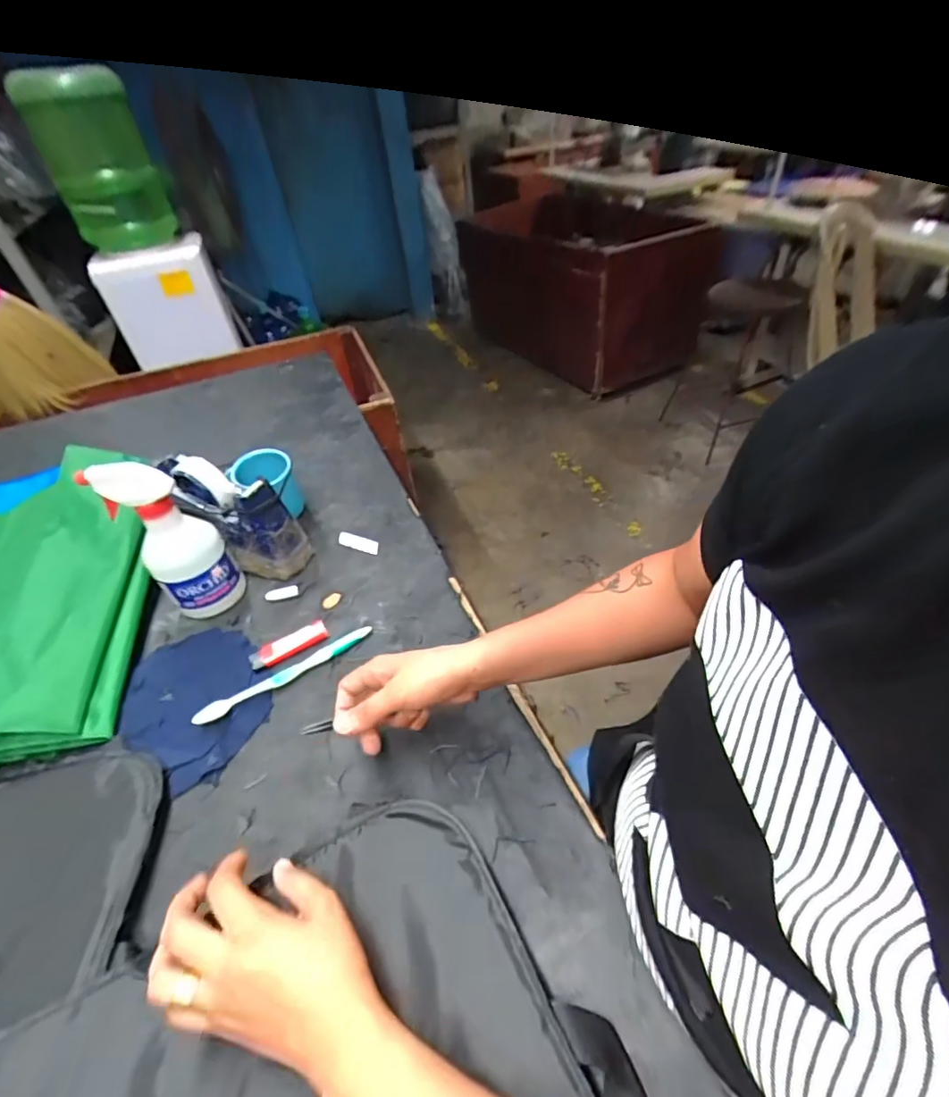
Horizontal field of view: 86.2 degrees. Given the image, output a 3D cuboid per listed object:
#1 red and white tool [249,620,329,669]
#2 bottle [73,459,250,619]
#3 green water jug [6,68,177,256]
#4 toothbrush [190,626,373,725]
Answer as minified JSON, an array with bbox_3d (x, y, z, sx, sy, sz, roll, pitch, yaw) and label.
[{"bbox_3d":[-0.196,0.102,0.536,0.079,0.015,0.021,-26,47,-19],"label":"red and white tool"},{"bbox_3d":[-0.320,-0.010,0.544,0.080,0.185,0.063,-36,48,-28],"label":"bottle"},{"bbox_3d":[-0.965,-0.991,1.316,0.248,0.362,0.246,-24,46,-17],"label":"green water jug"},{"bbox_3d":[-0.185,0.123,0.507,0.179,0.017,0.014,-30,48,-23],"label":"toothbrush"}]

